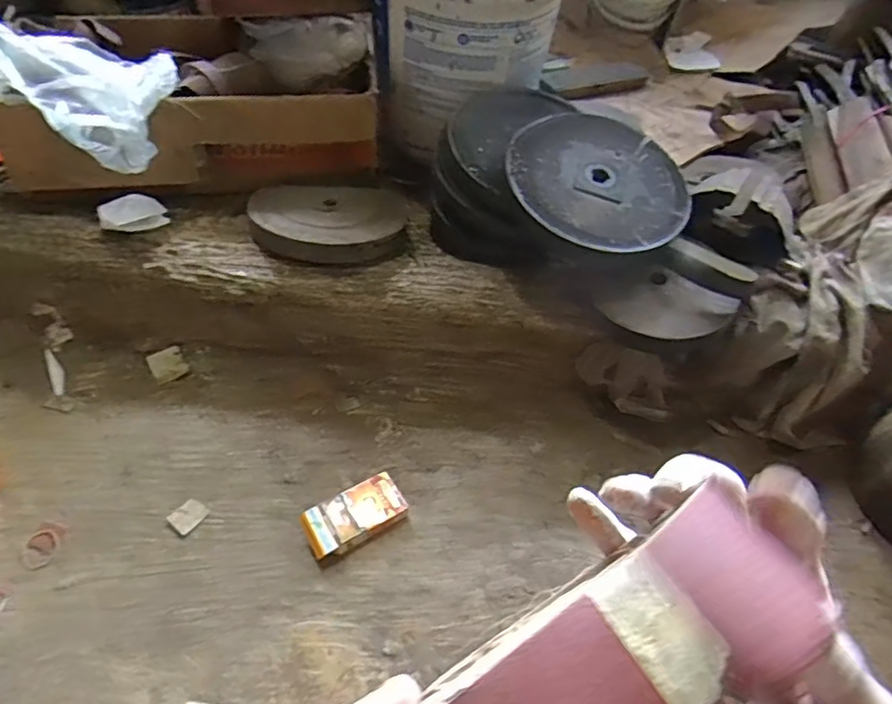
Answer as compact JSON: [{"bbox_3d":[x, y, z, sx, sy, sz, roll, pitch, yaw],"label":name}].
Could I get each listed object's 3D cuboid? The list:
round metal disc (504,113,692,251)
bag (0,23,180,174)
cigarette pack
[{"bbox_3d":[0.185,-0.210,0.709,0.217,0.011,0.205,4,61,-7],"label":"round metal disc"},{"bbox_3d":[-0.452,-0.314,0.678,0.219,0.112,0.182,5,51,-3],"label":"bag"},{"bbox_3d":[-0.098,0.176,0.631,0.106,0.023,0.054,-23,58,-22],"label":"cigarette pack"}]

